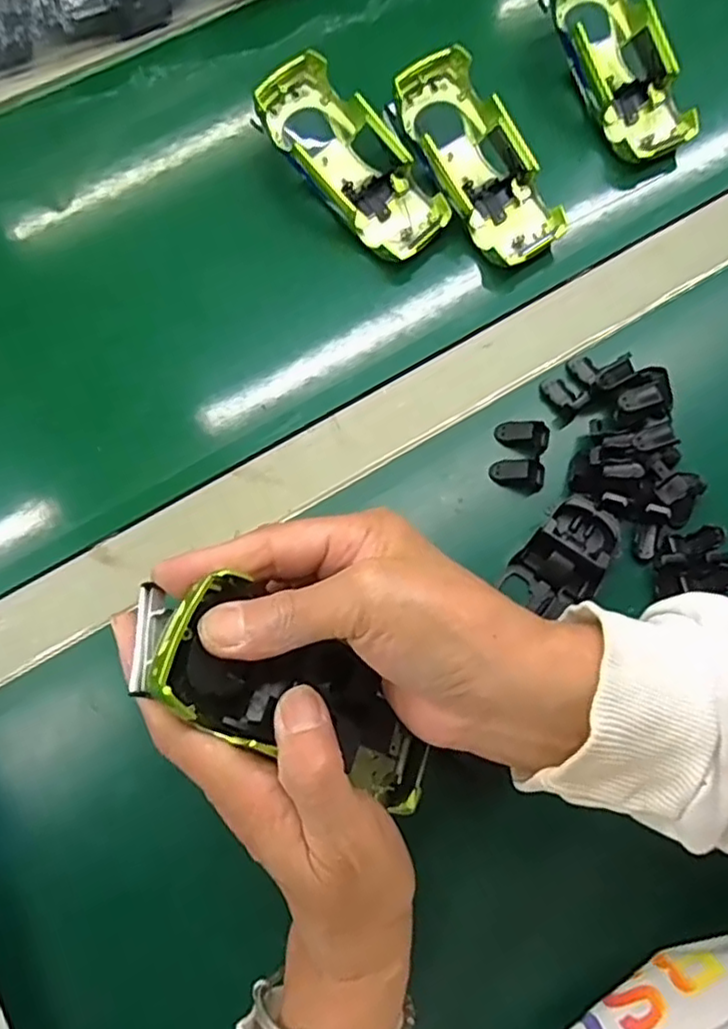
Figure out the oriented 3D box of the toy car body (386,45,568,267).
[{"bbox_3d":[0.070,-0.218,0.412,0.061,0.038,0.136,-32,91,-8],"label":"toy car body"}]

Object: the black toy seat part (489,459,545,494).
[{"bbox_3d":[0.085,-0.022,0.364,0.028,0.012,0.017,7,75,1],"label":"black toy seat part"}]

